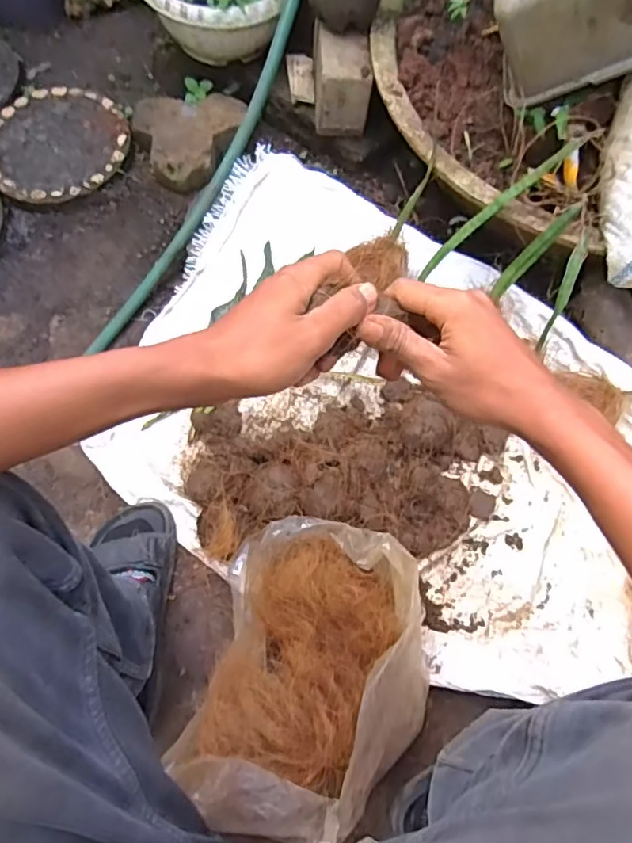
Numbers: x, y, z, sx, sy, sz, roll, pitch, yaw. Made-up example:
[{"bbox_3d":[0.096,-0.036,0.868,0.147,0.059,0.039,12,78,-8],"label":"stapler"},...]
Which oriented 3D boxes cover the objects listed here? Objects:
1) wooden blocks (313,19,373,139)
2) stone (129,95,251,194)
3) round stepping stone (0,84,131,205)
[{"bbox_3d":[0.039,-0.537,0.887,0.084,0.099,0.112,-1,68,-2],"label":"wooden blocks"},{"bbox_3d":[-0.213,-0.483,0.957,0.186,0.060,0.170,1,68,-1],"label":"stone"},{"bbox_3d":[-0.450,-0.482,0.971,0.240,0.029,0.241,1,68,-1],"label":"round stepping stone"}]

